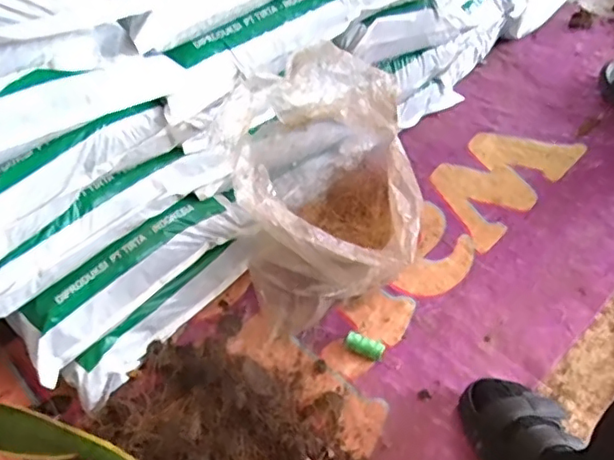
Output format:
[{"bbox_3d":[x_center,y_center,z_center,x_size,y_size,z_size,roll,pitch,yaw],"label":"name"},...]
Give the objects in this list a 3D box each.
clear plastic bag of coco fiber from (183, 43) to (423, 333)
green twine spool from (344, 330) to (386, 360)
[{"bbox_3d":[0.034,-0.038,0.756,0.214,0.343,0.244,8,50,9],"label":"clear plastic bag of coco fiber"},{"bbox_3d":[0.079,0.160,0.805,0.053,0.024,0.025,19,53,17],"label":"green twine spool"}]

